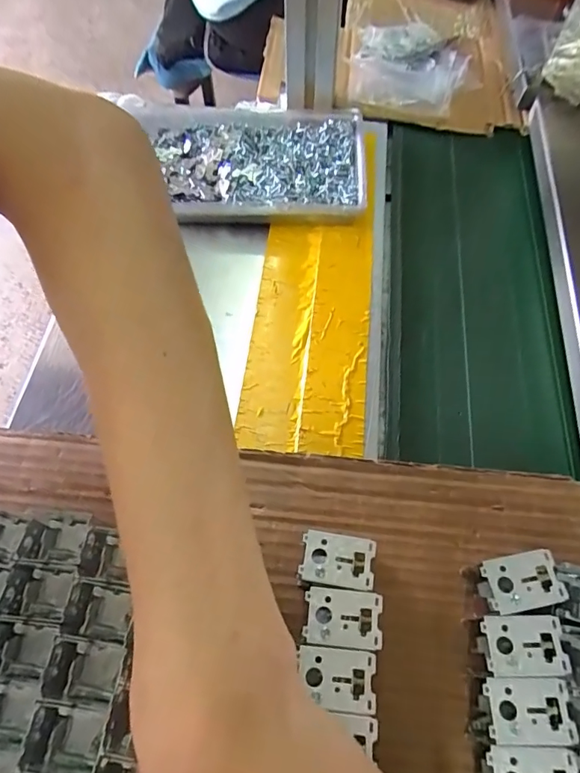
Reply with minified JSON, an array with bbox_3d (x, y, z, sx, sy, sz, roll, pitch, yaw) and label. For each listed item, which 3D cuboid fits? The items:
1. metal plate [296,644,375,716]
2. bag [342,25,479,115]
[{"bbox_3d":[0.019,0.119,0.197,0.031,0.004,0.022,4,61,3],"label":"metal plate"},{"bbox_3d":[0.119,-0.315,0.476,0.118,0.031,0.151,14,62,8],"label":"bag"}]

